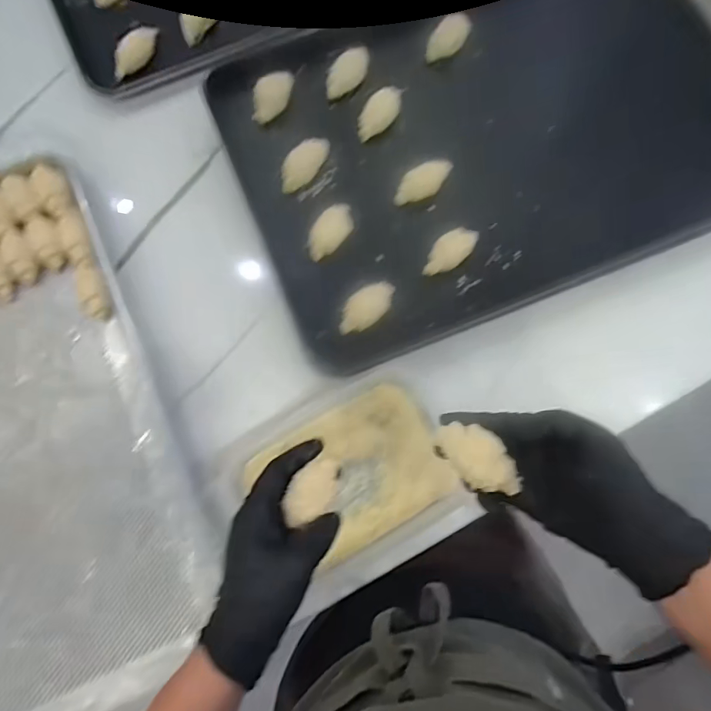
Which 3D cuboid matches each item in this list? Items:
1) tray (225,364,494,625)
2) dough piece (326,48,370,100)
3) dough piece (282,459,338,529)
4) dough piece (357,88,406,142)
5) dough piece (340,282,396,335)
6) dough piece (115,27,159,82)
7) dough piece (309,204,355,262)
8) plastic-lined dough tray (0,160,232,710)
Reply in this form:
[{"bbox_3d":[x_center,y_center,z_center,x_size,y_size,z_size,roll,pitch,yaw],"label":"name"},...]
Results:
[{"bbox_3d":[-0.007,0.134,0.486,0.222,0.025,0.186,-28,79,-5],"label":"tray"},{"bbox_3d":[-0.009,-0.341,0.568,0.032,0.025,0.071,35,81,7],"label":"dough piece"},{"bbox_3d":[-0.037,0.110,0.381,0.032,0.022,0.052,34,65,-18],"label":"dough piece"},{"bbox_3d":[0.028,-0.285,0.554,0.031,0.033,0.069,34,81,7],"label":"dough piece"},{"bbox_3d":[0.011,-0.050,0.504,0.072,0.017,0.036,-40,80,-7],"label":"dough piece"},{"bbox_3d":[-0.287,-0.396,0.607,0.023,0.026,0.088,29,80,6],"label":"dough piece"},{"bbox_3d":[-0.027,-0.137,0.517,0.032,0.023,0.069,34,81,7],"label":"dough piece"},{"bbox_3d":[-0.399,0.108,0.483,0.422,0.044,0.602,-26,79,-5],"label":"plastic-lined dough tray"}]

